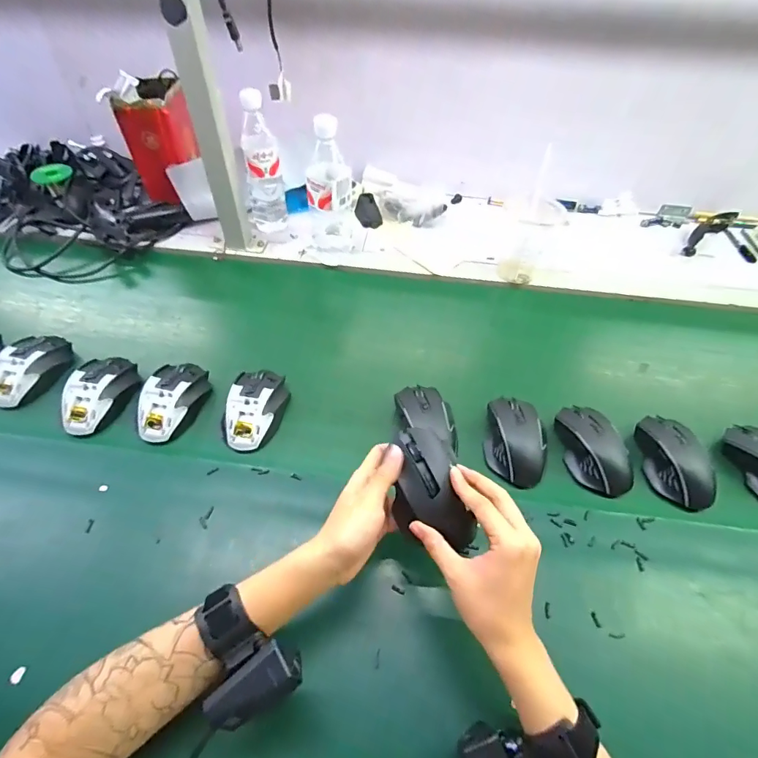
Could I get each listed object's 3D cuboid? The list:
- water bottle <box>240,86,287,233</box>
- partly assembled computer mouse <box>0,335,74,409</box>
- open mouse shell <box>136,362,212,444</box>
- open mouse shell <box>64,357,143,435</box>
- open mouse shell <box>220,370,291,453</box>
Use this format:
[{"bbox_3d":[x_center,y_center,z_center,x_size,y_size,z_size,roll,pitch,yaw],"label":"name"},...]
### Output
[{"bbox_3d":[-0.204,-0.358,0.765,0.064,0.238,0.061,-20,54,-16],"label":"water bottle"},{"bbox_3d":[-0.469,-0.015,0.591,0.075,0.034,0.115,10,52,7],"label":"partly assembled computer mouse"},{"bbox_3d":[-0.263,0.023,0.561,0.064,0.036,0.113,8,52,5],"label":"open mouse shell"},{"bbox_3d":[-0.362,0.015,0.566,0.070,0.037,0.114,8,52,6],"label":"open mouse shell"},{"bbox_3d":[-0.155,0.035,0.555,0.068,0.029,0.108,5,51,3],"label":"open mouse shell"}]

